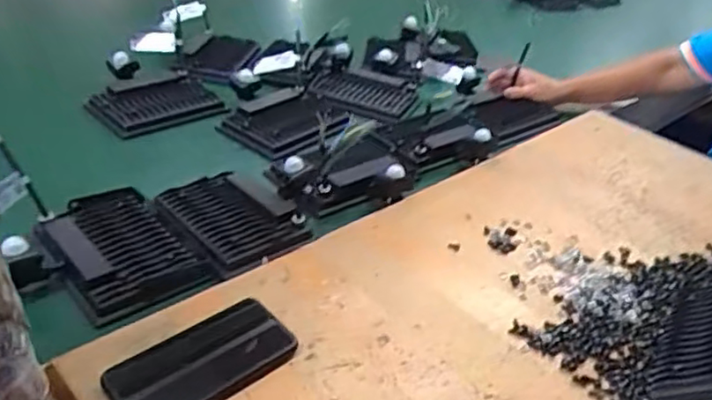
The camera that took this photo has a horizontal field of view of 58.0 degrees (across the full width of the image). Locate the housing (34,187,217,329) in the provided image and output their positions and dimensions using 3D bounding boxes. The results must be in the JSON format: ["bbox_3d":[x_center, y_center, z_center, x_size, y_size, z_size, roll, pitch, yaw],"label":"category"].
[{"bbox_3d":[-0.268,0.051,0.716,0.130,0.024,0.205,-23,44,-36],"label":"housing"}]

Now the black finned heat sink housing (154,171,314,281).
[{"bbox_3d":[-0.152,0.021,0.771,0.122,0.028,0.192,-22,44,-36],"label":"black finned heat sink housing"}]

